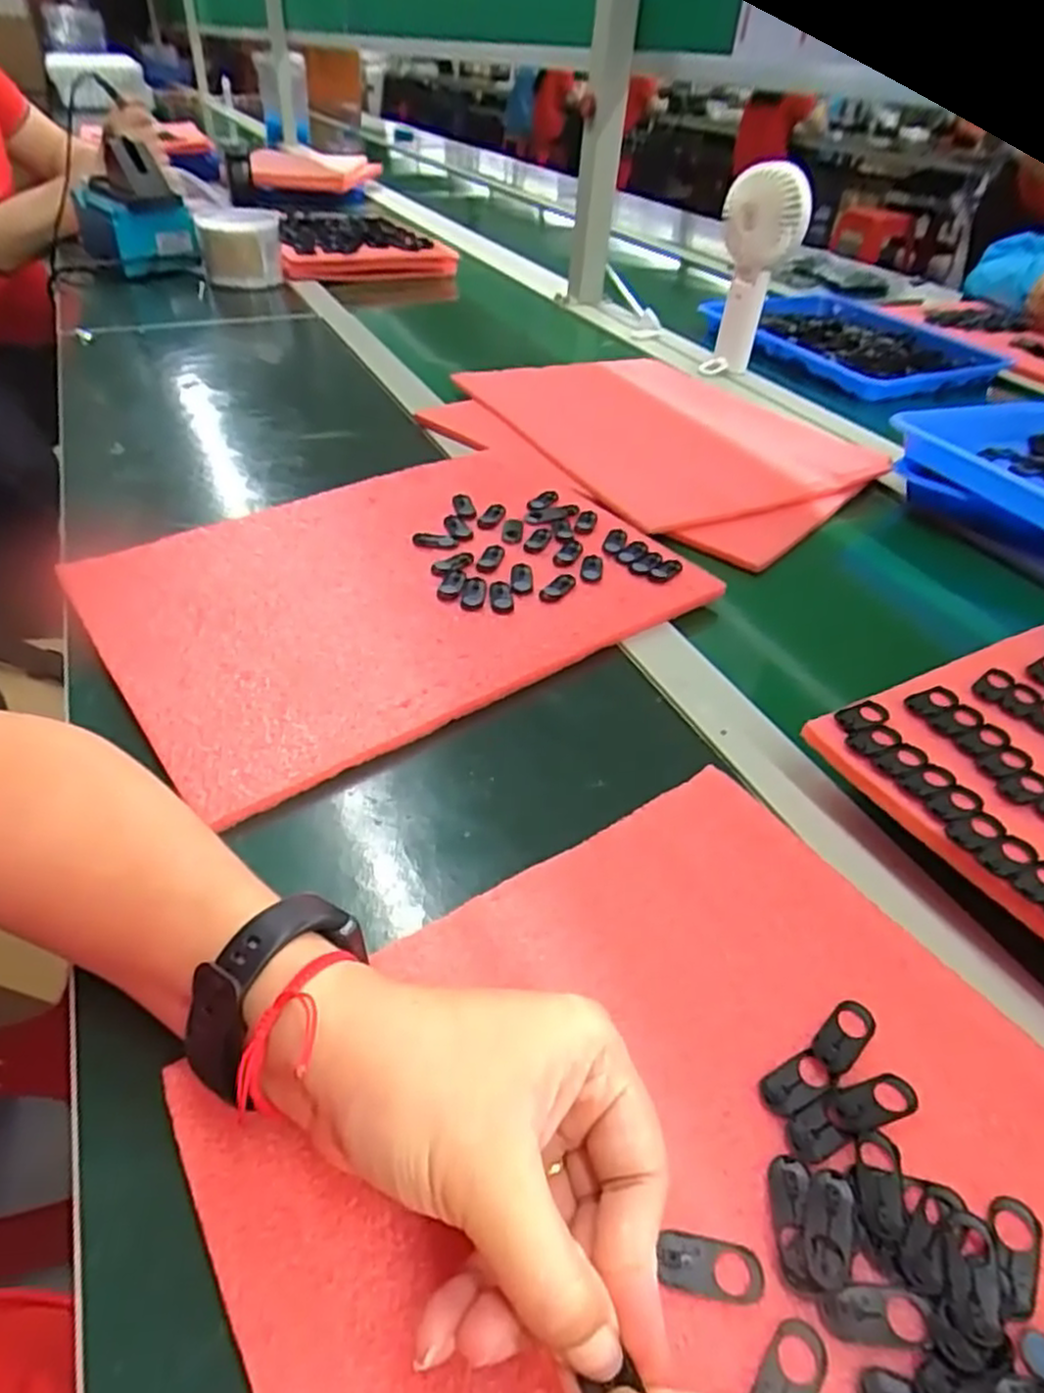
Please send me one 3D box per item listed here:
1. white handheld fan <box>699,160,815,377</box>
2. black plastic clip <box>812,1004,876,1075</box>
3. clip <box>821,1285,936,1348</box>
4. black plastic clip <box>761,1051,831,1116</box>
[{"bbox_3d":[0.253,-0.456,0.823,0.080,0.208,0.055,8,42,7],"label":"white handheld fan"},{"bbox_3d":[0.116,0.120,0.267,0.031,0.004,0.013,-30,51,-31],"label":"black plastic clip"},{"bbox_3d":[0.099,0.172,0.208,0.030,0.004,0.013,4,42,2],"label":"clip"},{"bbox_3d":[0.093,0.131,0.255,0.027,0.004,0.013,-21,46,-24],"label":"black plastic clip"}]

